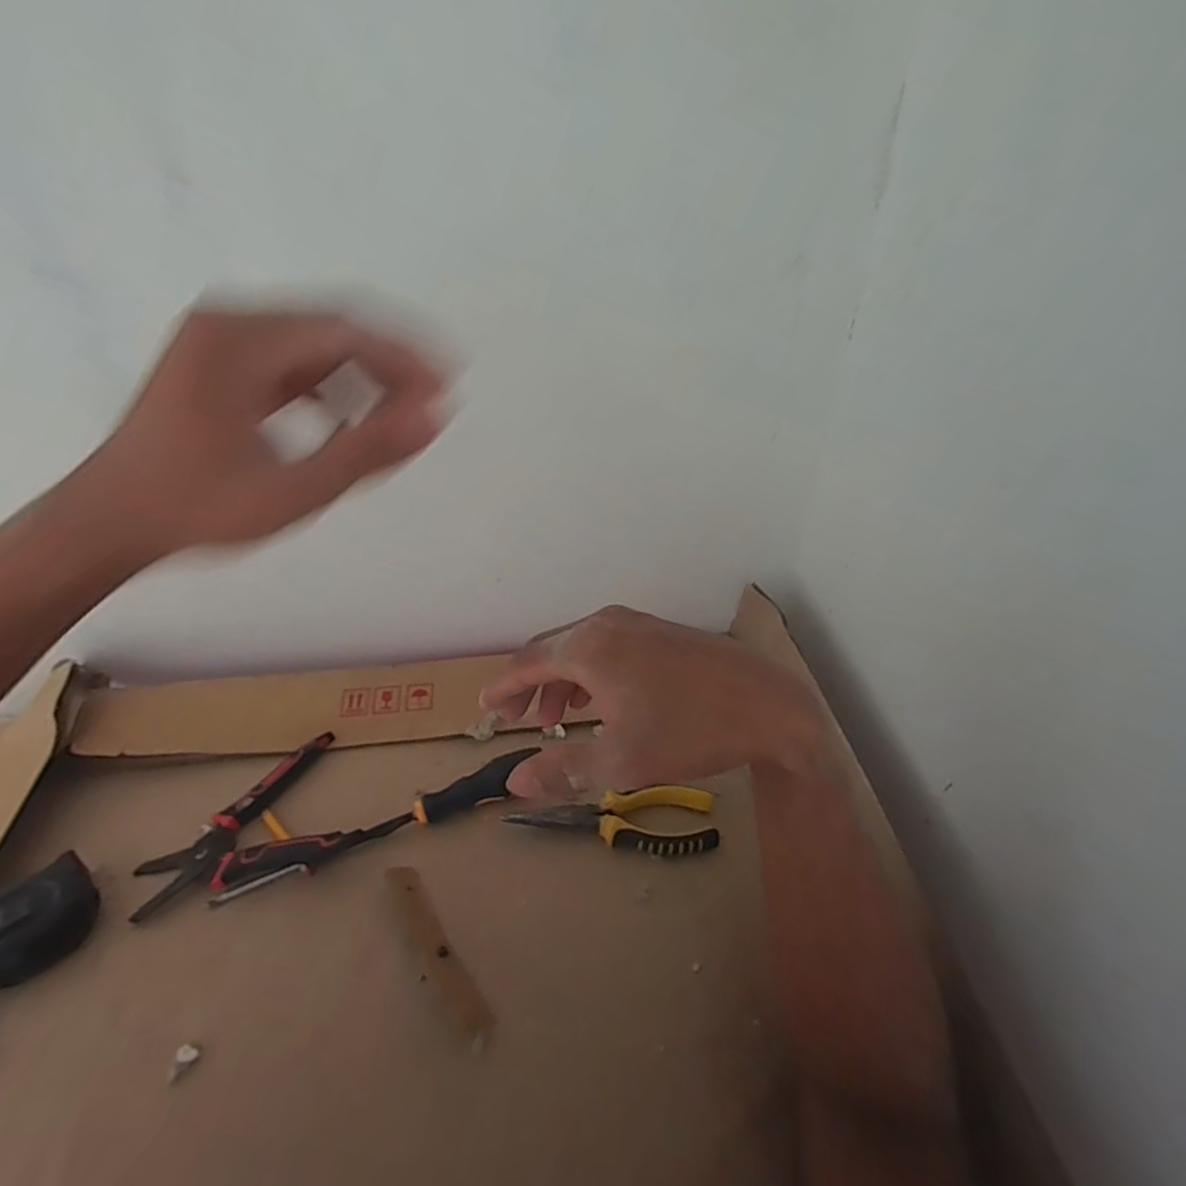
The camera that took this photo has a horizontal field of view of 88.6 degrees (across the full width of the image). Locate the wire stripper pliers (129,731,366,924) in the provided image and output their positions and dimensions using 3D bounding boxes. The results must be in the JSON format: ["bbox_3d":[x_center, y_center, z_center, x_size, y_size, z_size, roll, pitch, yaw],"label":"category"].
[{"bbox_3d":[-0.265,0.173,0.467,0.150,0.023,0.128,-19,41,-17],"label":"wire stripper pliers"}]

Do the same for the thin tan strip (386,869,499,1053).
[{"bbox_3d":[-0.103,0.232,0.395,0.024,0.007,0.124,-21,44,-30],"label":"thin tan strip"}]

